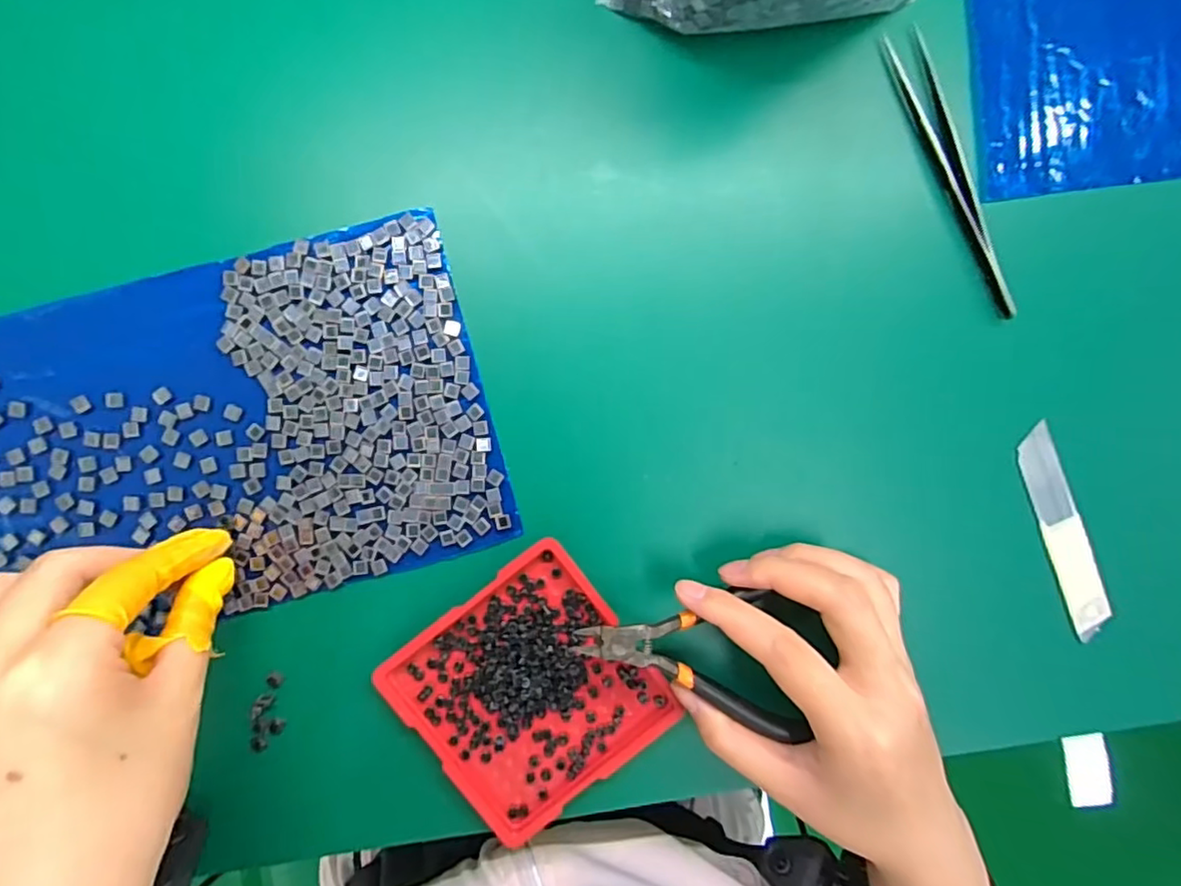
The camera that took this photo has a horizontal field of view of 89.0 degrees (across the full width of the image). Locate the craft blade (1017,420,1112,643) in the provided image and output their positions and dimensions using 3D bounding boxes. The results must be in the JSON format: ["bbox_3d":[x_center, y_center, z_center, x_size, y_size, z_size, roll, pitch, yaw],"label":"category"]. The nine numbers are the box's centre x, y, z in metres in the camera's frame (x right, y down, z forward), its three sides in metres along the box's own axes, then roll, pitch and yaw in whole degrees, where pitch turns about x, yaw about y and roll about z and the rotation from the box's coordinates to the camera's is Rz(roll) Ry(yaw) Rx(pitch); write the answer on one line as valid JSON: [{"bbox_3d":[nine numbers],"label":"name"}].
[{"bbox_3d":[0.214,0.040,0.273,0.018,0.008,0.097,-21,94,-1],"label":"craft blade"}]

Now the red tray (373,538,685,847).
[{"bbox_3d":[-0.026,0.110,0.267,0.098,0.009,0.100,-38,94,0],"label":"red tray"}]

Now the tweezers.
[{"bbox_3d":[0.158,-0.117,0.264,0.016,0.009,0.131,-19,94,-2],"label":"tweezers"}]

